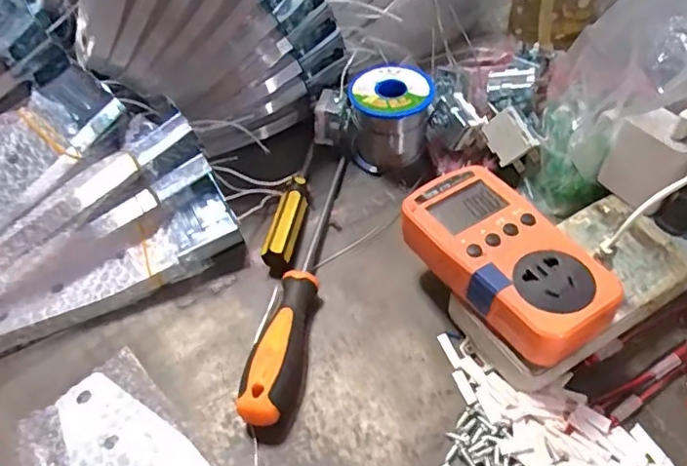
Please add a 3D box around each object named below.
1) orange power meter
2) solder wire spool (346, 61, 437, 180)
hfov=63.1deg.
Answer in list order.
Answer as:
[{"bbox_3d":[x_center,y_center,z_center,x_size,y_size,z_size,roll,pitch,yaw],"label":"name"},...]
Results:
[{"bbox_3d":[0.092,0.014,0.327,0.065,0.029,0.125,-29,53,-20],"label":"orange power meter"},{"bbox_3d":[0.039,-0.095,0.457,0.066,0.060,0.066,-1,50,6],"label":"solder wire spool"}]

